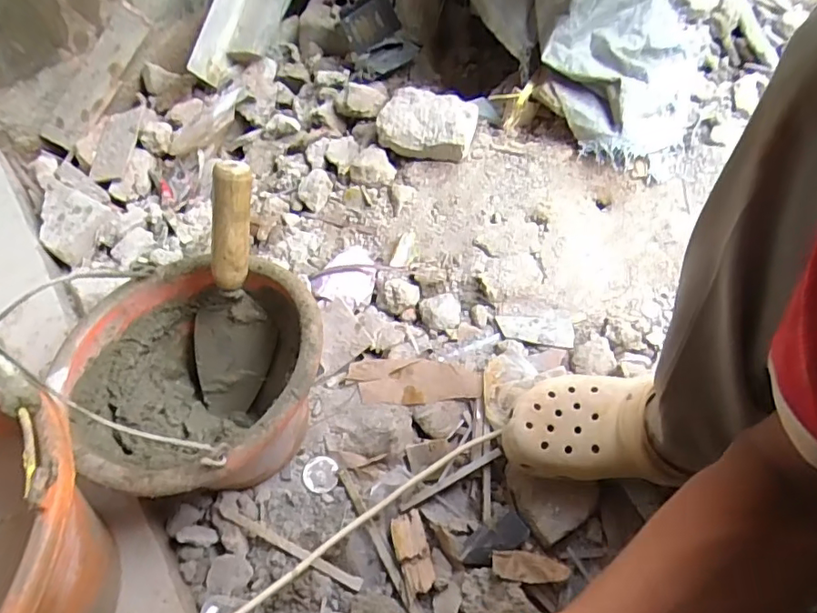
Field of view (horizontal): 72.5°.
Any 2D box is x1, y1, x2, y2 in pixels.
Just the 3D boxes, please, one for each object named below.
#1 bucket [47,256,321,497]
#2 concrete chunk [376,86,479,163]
[{"bbox_3d":[-0.200,0.087,0.569,0.227,0.169,0.237,-1,53,1],"label":"bucket"},{"bbox_3d":[0.027,-0.267,0.815,0.138,0.059,0.104,11,54,10],"label":"concrete chunk"}]

